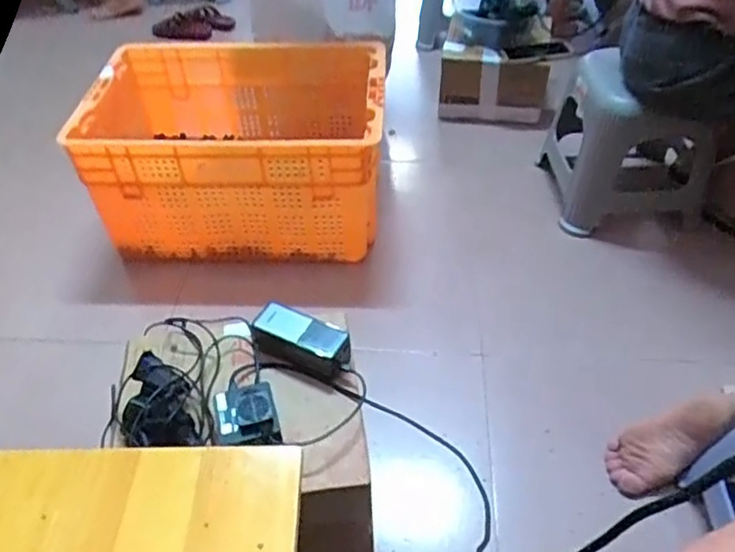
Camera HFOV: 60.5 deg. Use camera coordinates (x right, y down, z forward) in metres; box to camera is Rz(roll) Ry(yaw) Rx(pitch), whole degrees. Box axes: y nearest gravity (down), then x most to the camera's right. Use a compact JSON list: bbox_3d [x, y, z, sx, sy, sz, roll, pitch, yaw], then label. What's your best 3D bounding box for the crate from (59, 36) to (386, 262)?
[{"bbox_3d":[-0.263,-0.287,1.372,0.603,0.278,0.456,3,46,6],"label":"crate"}]

